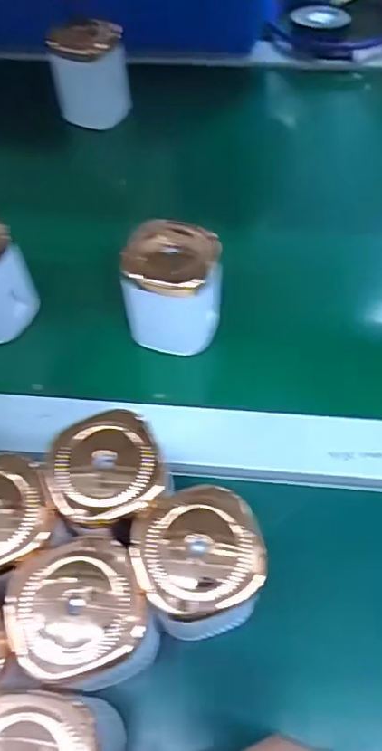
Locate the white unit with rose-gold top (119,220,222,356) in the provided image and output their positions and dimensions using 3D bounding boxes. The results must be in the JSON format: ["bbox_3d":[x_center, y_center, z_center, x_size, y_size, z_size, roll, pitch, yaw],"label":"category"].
[{"bbox_3d":[-0.011,-0.054,0.351,0.060,0.082,0.044,1,59,2],"label":"white unit with rose-gold top"}]

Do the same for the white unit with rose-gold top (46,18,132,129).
[{"bbox_3d":[-0.089,-0.272,0.493,0.050,0.068,0.057,35,66,21],"label":"white unit with rose-gold top"}]

